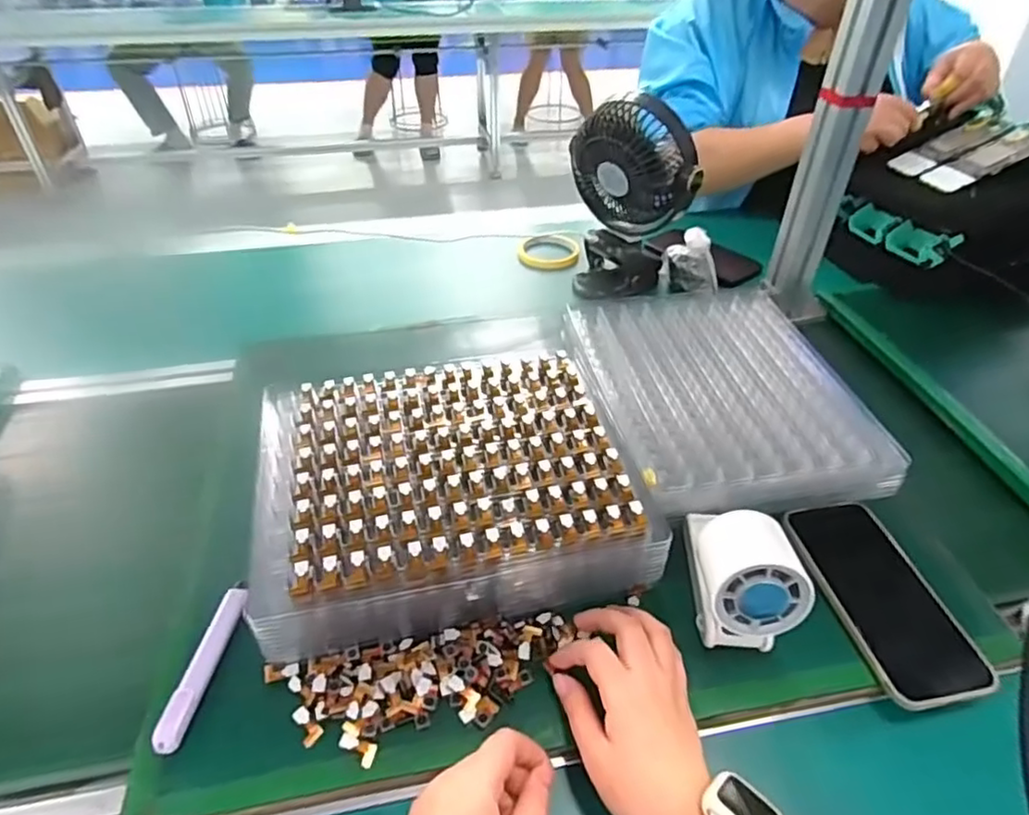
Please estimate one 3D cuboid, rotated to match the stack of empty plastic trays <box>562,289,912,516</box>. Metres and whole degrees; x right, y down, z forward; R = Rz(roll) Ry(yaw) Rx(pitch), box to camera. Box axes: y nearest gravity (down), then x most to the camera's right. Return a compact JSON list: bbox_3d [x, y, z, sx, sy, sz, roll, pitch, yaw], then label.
[{"bbox_3d":[0.193,-0.020,0.618,0.243,0.041,0.295,-9,40,-8],"label":"stack of empty plastic trays"}]

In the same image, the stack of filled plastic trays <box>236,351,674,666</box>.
[{"bbox_3d":[-0.052,0.055,0.499,0.286,0.061,0.227,-9,40,-8],"label":"stack of filled plastic trays"}]

